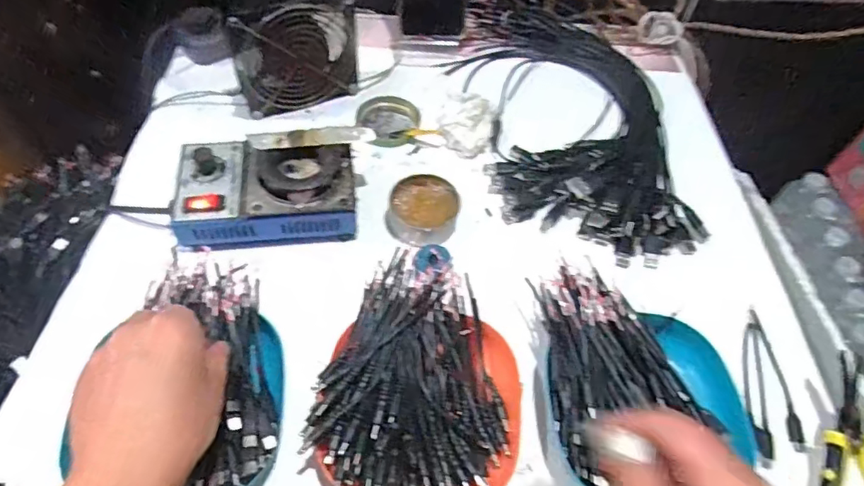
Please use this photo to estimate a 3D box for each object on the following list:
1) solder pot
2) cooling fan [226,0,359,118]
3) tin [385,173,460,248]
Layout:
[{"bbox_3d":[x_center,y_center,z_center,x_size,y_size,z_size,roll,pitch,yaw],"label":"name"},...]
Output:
[{"bbox_3d":[-0.140,-0.040,0.479,0.154,0.060,0.110,0,57,-4],"label":"solder pot"},{"bbox_3d":[-0.131,-0.187,0.544,0.114,0.118,0.028,-22,61,-17],"label":"cooling fan"},{"bbox_3d":[-0.008,-0.028,0.505,0.062,0.026,0.070,16,57,6],"label":"tin"}]

